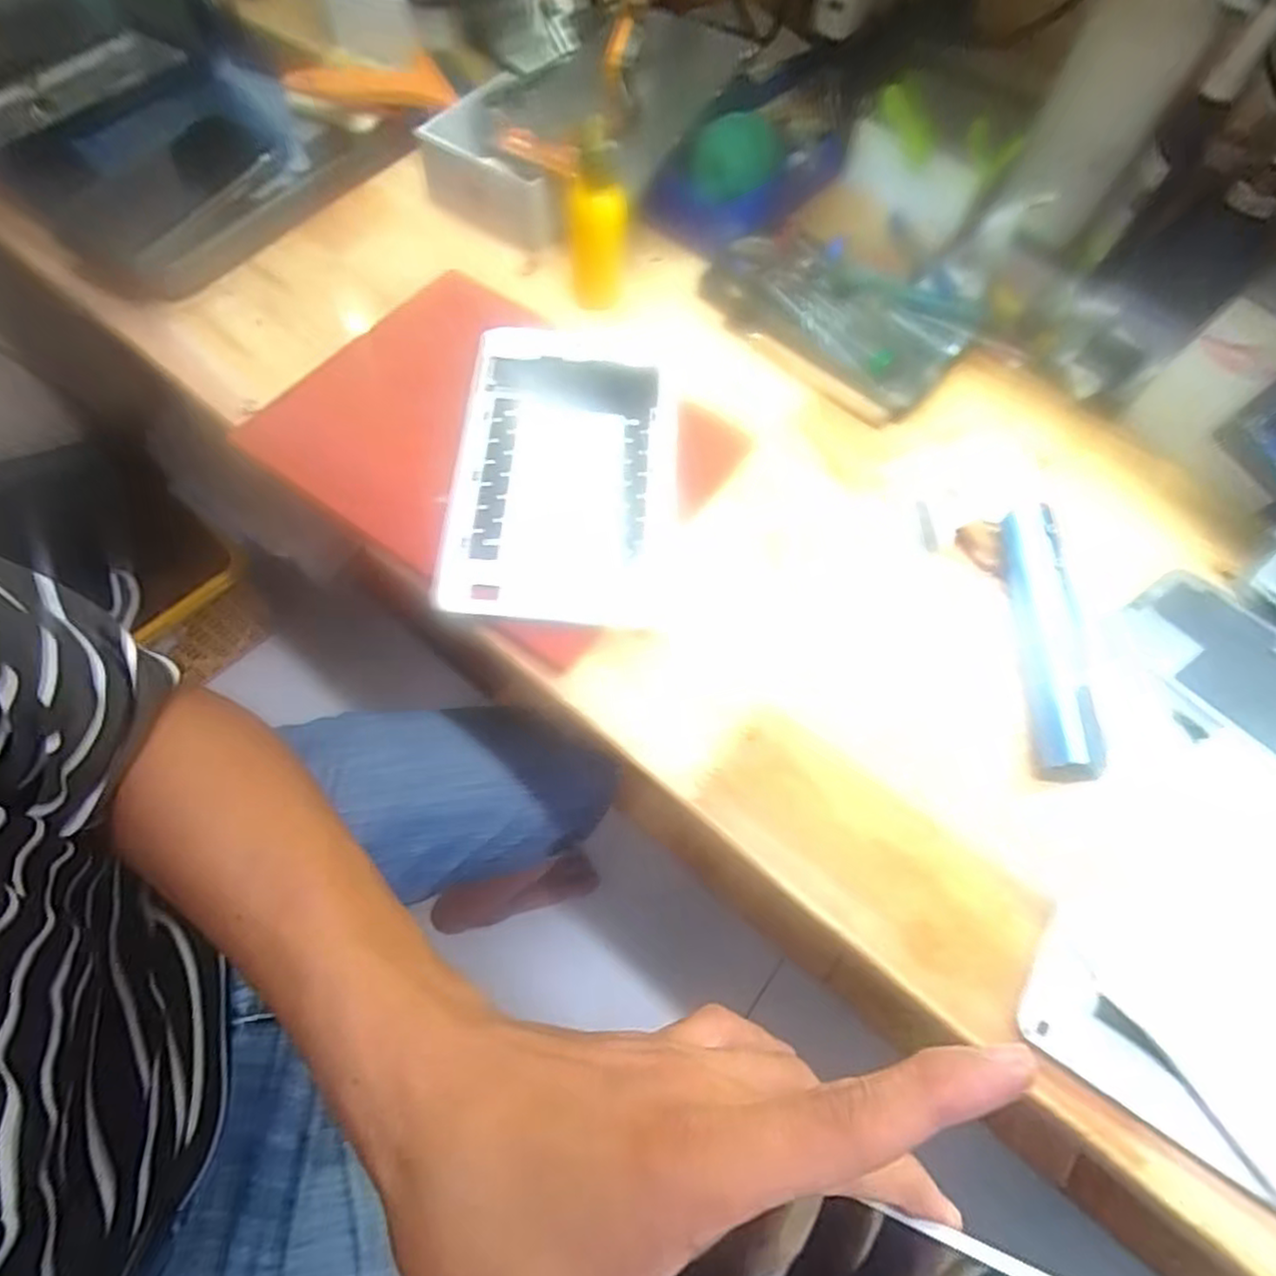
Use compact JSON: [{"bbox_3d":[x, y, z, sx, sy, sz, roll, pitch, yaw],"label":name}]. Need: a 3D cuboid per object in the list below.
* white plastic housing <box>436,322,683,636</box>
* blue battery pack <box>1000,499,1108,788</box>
[{"bbox_3d":[-0.041,-0.099,0.384,0.127,0.016,0.205,3,66,-2],"label":"white plastic housing"},{"bbox_3d":[0.216,0.000,0.347,0.030,0.026,0.148,6,66,-1],"label":"blue battery pack"}]

